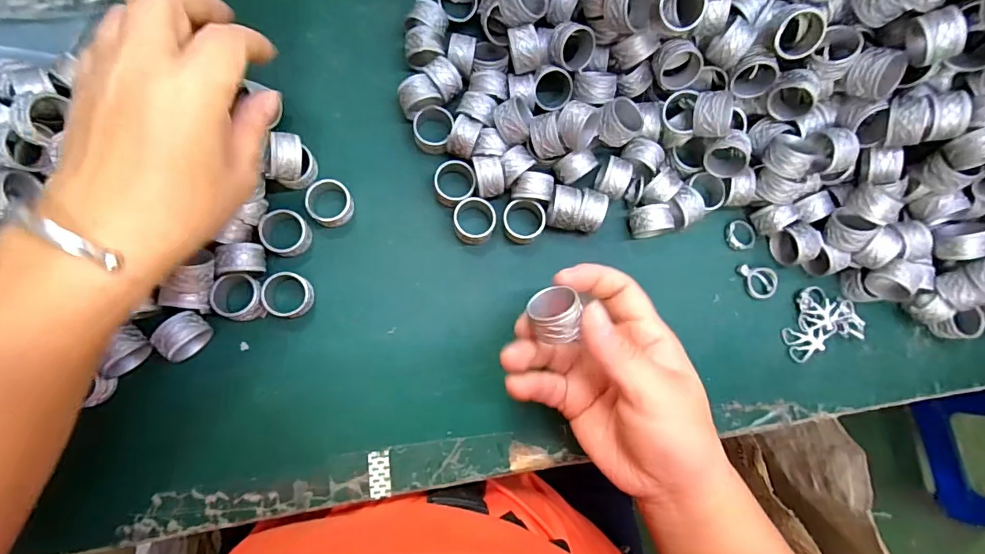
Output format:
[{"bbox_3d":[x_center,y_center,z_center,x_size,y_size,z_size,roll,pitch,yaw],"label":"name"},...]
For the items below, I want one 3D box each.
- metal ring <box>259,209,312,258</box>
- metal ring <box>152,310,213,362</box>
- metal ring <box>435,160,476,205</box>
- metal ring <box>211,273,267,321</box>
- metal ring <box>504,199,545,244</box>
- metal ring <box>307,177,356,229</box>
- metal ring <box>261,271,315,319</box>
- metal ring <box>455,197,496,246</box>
[{"bbox_3d":[-0.130,-0.027,0.301,0.029,0.018,0.027,1,83,-5],"label":"metal ring"},{"bbox_3d":[-0.181,0.034,0.282,0.019,0.025,0.026,42,81,1],"label":"metal ring"},{"bbox_3d":[-0.025,-0.061,0.316,0.027,0.016,0.028,1,83,-5],"label":"metal ring"},{"bbox_3d":[-0.154,0.013,0.291,0.028,0.018,0.028,1,83,-5],"label":"metal ring"},{"bbox_3d":[0.020,-0.037,0.317,0.026,0.020,0.026,1,83,-5],"label":"metal ring"},{"bbox_3d":[-0.104,-0.047,0.307,0.027,0.018,0.029,1,83,-5],"label":"metal ring"},{"bbox_3d":[-0.126,0.012,0.297,0.027,0.019,0.027,1,83,-5],"label":"metal ring"},{"bbox_3d":[-0.012,-0.037,0.315,0.027,0.017,0.028,1,83,-5],"label":"metal ring"}]

